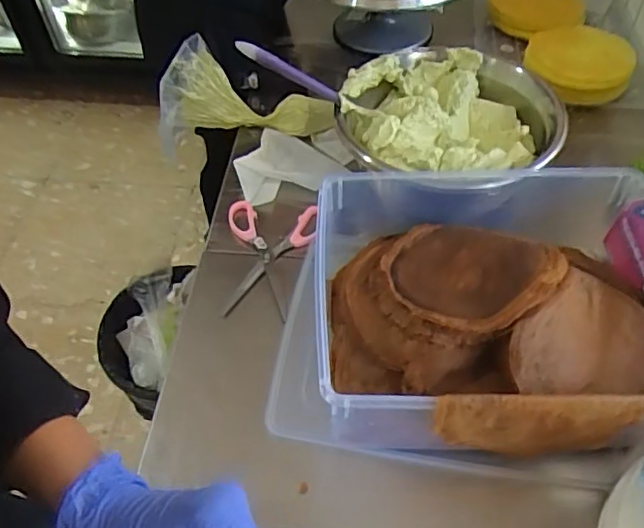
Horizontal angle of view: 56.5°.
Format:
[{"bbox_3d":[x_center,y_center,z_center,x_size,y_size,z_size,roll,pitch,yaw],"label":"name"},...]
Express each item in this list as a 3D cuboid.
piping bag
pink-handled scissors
[{"bbox_3d":[-0.119,-0.256,0.948,0.284,0.146,0.100,2,51,4],"label":"piping bag"},{"bbox_3d":[-0.072,-0.008,0.772,0.118,0.021,0.176,3,56,4],"label":"pink-handled scissors"}]

